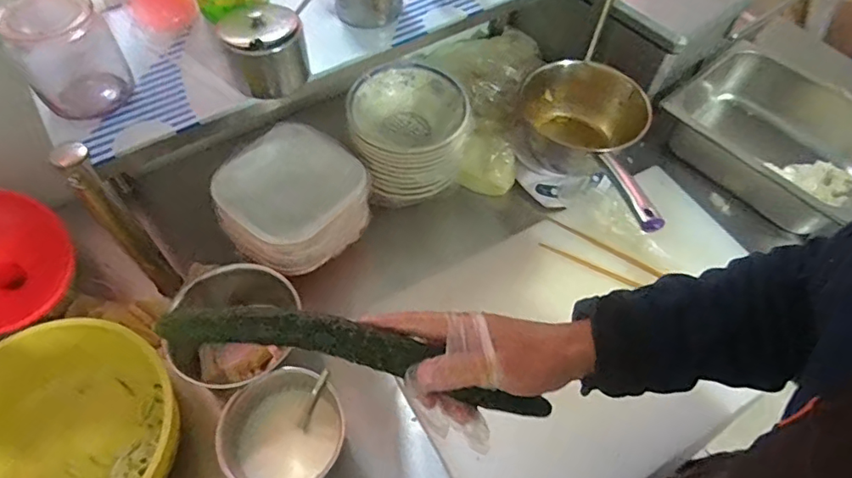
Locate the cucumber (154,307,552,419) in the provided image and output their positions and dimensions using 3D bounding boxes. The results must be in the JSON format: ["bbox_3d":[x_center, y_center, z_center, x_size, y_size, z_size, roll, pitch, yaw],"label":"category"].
[{"bbox_3d":[-0.038,0.086,0.388,0.285,0.024,0.036,18,56,-13],"label":"cucumber"}]

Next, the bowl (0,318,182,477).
[{"bbox_3d":[-0.421,0.233,0.603,0.256,0.108,0.241,1,57,-2],"label":"bowl"}]

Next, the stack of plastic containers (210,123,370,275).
[{"bbox_3d":[-0.190,-0.059,0.760,0.189,0.081,0.194,32,61,18],"label":"stack of plastic containers"}]

